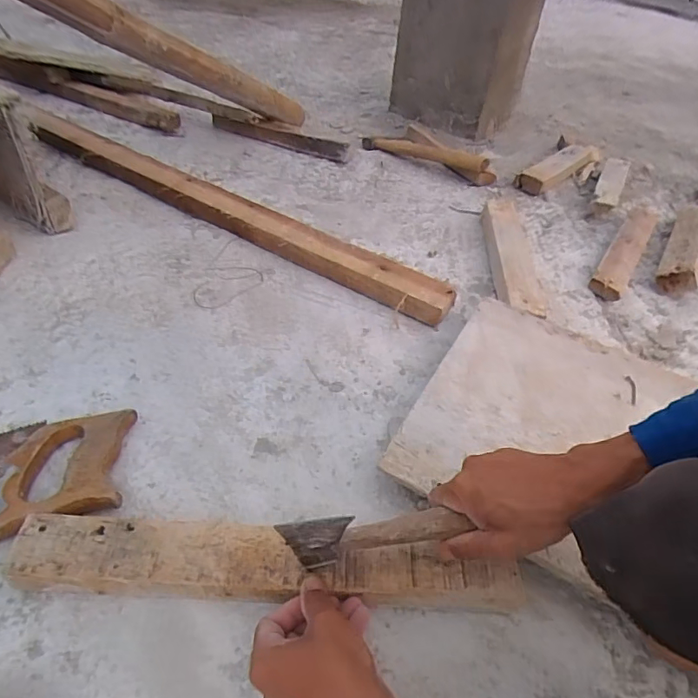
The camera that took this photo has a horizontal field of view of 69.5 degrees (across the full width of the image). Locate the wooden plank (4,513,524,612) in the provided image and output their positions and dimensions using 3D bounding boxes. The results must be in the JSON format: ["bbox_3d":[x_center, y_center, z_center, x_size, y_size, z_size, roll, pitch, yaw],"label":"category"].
[{"bbox_3d":[-0.068,0.194,0.443,0.429,0.035,0.061,5,42,-2],"label":"wooden plank"}]

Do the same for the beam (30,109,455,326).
[{"bbox_3d":[-0.251,-0.264,0.912,0.956,0.054,0.070,27,46,21],"label":"beam"}]

